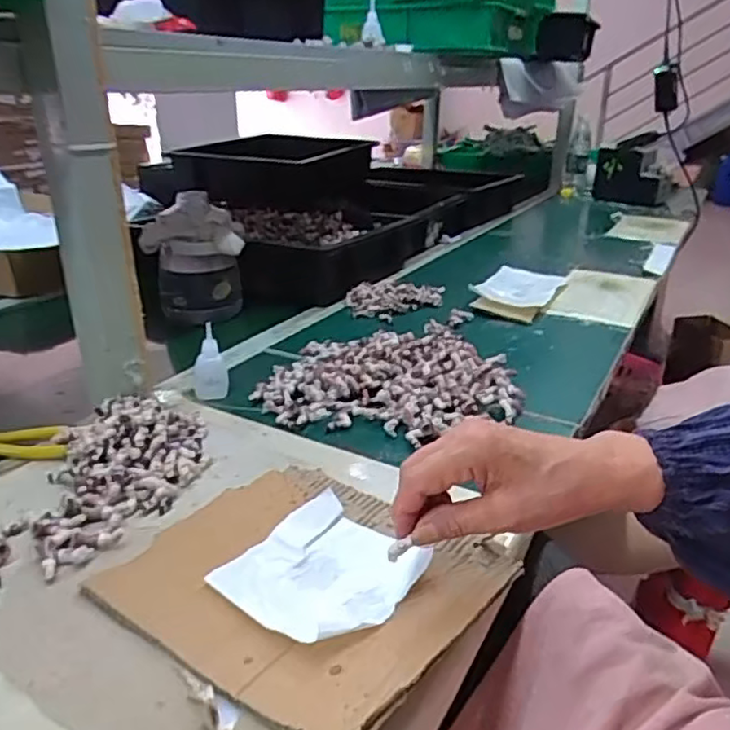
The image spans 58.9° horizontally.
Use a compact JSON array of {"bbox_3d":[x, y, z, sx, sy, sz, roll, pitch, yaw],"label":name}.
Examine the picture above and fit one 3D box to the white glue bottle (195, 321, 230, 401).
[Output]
[{"bbox_3d":[-0.167,-0.004,0.695,0.036,0.080,0.020,-7,25,-17],"label":"white glue bottle"}]

